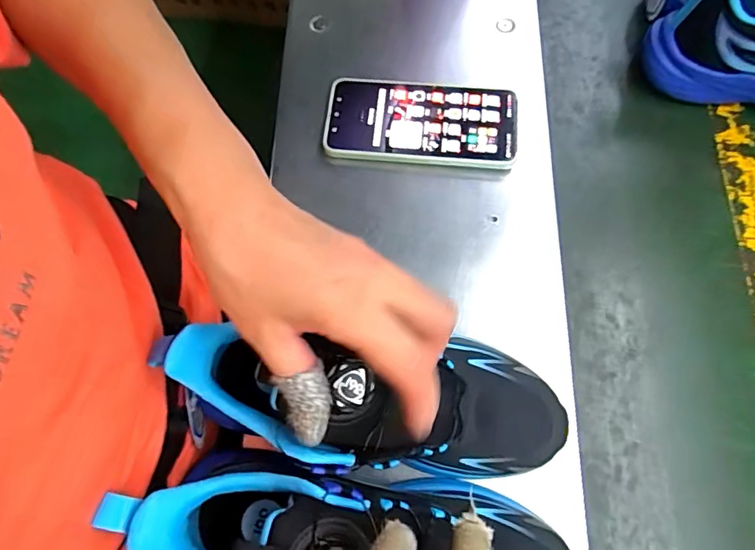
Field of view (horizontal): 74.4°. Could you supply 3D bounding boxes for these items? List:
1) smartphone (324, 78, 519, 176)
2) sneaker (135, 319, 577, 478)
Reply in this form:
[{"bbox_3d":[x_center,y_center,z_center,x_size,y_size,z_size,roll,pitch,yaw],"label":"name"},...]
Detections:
[{"bbox_3d":[0.035,-0.127,0.421,0.158,0.015,0.076,6,72,5],"label":"smartphone"},{"bbox_3d":[-0.004,0.073,0.296,0.238,0.104,0.080,12,72,-13],"label":"sneaker"}]

